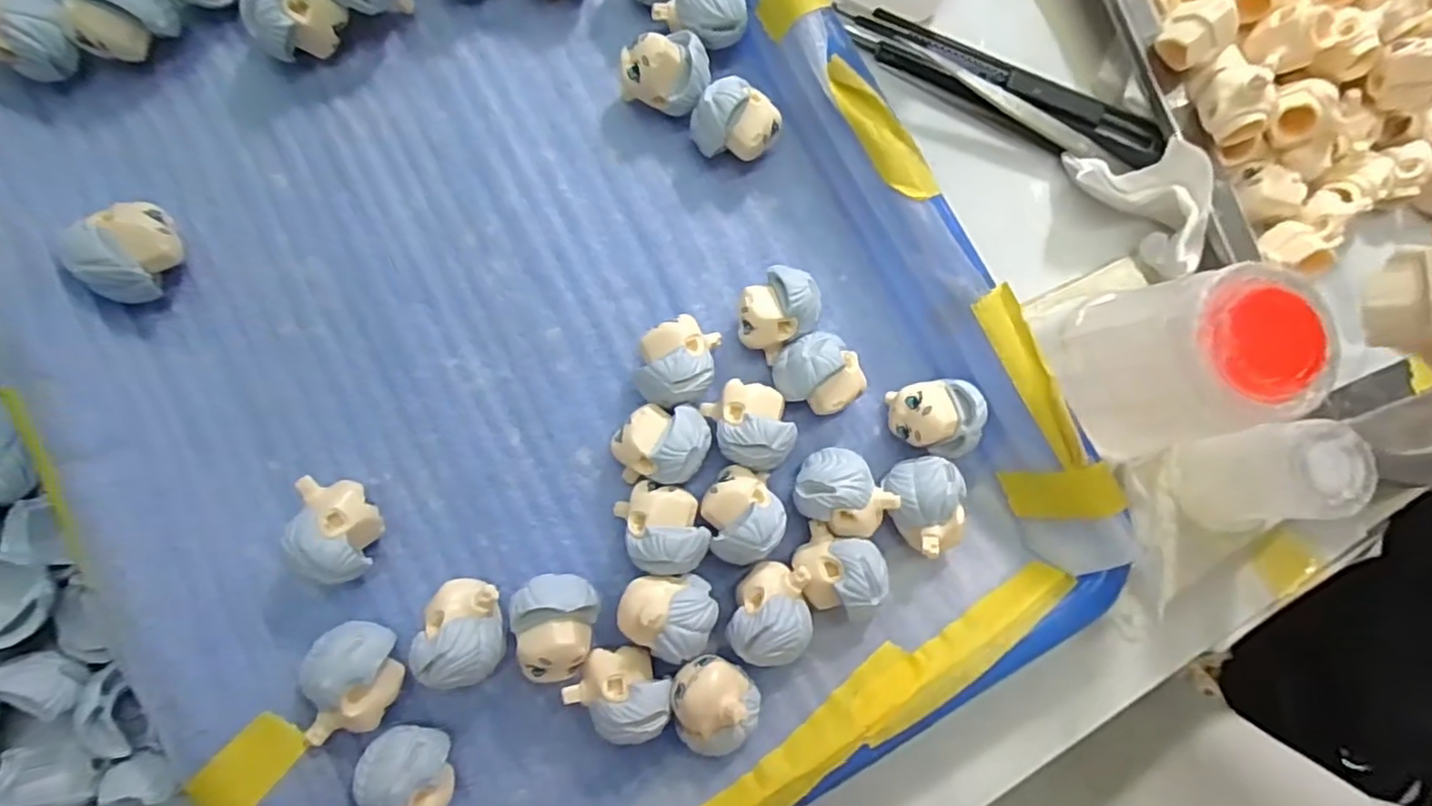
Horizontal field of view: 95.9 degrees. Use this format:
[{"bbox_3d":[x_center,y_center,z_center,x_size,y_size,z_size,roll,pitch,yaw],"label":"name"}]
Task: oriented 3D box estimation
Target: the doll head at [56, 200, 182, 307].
[{"bbox_3d":[-0.168,-0.043,0.186,0.026,0.023,0.022,-37,88,-8],"label":"doll head"}]

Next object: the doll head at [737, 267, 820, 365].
[{"bbox_3d":[0.018,-0.028,0.203,0.022,0.025,0.026,44,82,1],"label":"doll head"}]

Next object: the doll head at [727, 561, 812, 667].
[{"bbox_3d":[0.015,0.060,0.186,0.023,0.017,0.025,-3,83,-5],"label":"doll head"}]

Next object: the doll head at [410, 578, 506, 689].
[{"bbox_3d":[-0.070,0.063,0.179,0.021,0.023,0.026,6,83,-4],"label":"doll head"}]

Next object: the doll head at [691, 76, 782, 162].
[{"bbox_3d":[0.007,-0.090,0.208,0.027,0.020,0.020,6,83,-4],"label":"doll head"}]

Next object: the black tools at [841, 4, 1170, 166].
[{"bbox_3d":[0.101,-0.111,0.229,0.119,0.007,0.021,23,82,-2],"label":"black tools"}]

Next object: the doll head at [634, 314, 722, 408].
[{"bbox_3d":[-0.012,-0.012,0.196,0.022,0.024,0.027,12,82,-3],"label":"doll head"}]

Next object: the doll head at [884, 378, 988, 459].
[{"bbox_3d":[0.066,0.004,0.202,0.028,0.020,0.023,12,82,-3],"label":"doll head"}]

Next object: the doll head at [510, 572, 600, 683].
[{"bbox_3d":[-0.045,0.062,0.183,0.022,0.022,0.027,1,83,-5],"label":"doll head"}]

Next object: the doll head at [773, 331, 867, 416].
[{"bbox_3d":[0.032,-0.009,0.200,0.027,0.024,0.022,23,82,-2],"label":"doll head"}]

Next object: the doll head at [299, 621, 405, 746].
[{"bbox_3d":[-0.099,0.075,0.176,0.025,0.021,0.028,38,82,0],"label":"doll head"}]

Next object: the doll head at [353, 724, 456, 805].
[{"bbox_3d":[-0.083,0.102,0.174,0.021,0.026,0.028,-3,83,-5],"label":"doll head"}]

